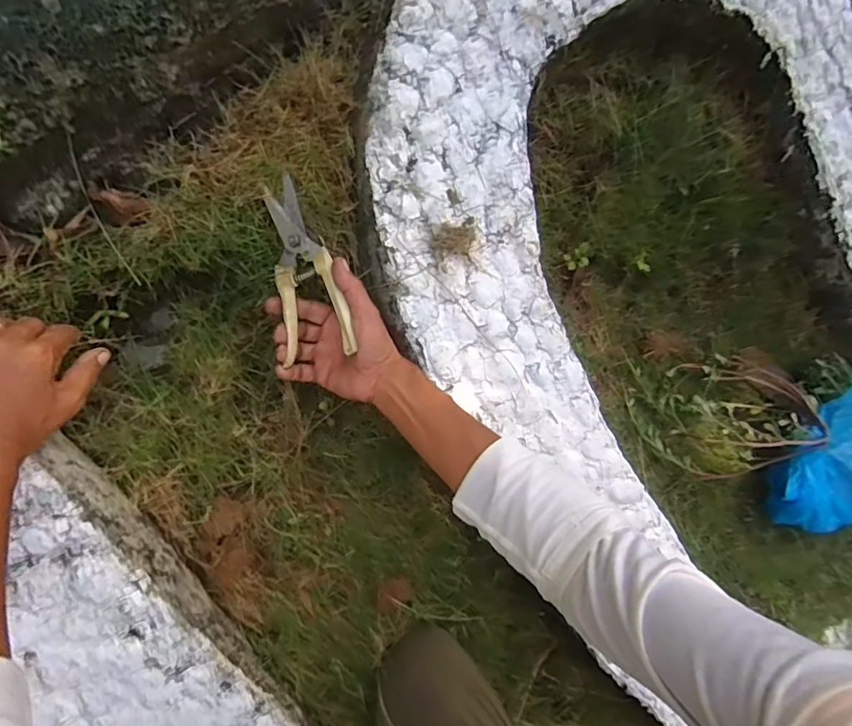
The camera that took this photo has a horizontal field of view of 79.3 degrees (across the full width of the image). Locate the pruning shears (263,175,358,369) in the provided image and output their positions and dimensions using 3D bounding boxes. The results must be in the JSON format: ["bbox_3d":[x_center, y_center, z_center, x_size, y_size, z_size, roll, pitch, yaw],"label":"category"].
[{"bbox_3d":[-0.117,-0.089,0.481,0.061,0.025,0.163,-15,88,-7],"label":"pruning shears"}]

